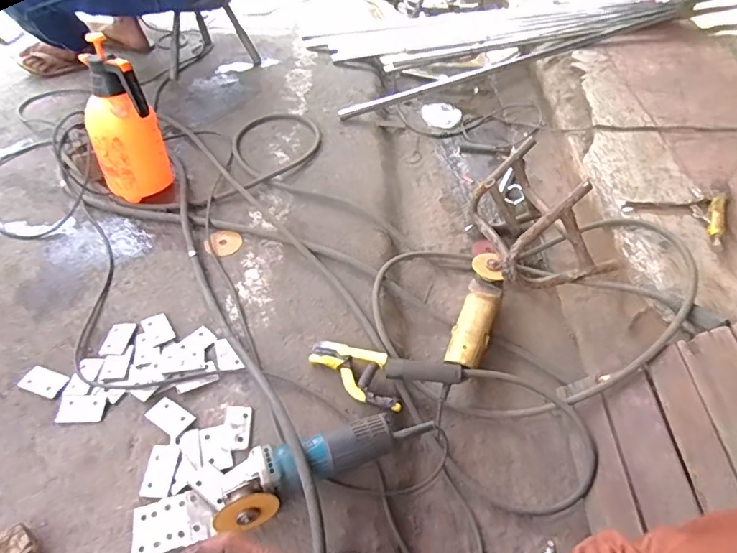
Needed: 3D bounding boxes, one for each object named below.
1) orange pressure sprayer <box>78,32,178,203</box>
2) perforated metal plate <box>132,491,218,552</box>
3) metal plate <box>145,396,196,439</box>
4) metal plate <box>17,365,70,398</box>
[{"bbox_3d":[-0.516,-0.302,1.063,0.145,0.303,0.132,-27,53,-21],"label":"orange pressure sprayer"},{"bbox_3d":[-0.263,0.329,0.676,0.101,0.004,0.066,-16,49,-10],"label":"perforated metal plate"},{"bbox_3d":[-0.307,0.217,0.785,0.069,0.004,0.042,29,52,19],"label":"metal plate"},{"bbox_3d":[-0.532,0.173,0.832,0.088,0.004,0.042,14,45,21],"label":"metal plate"}]

